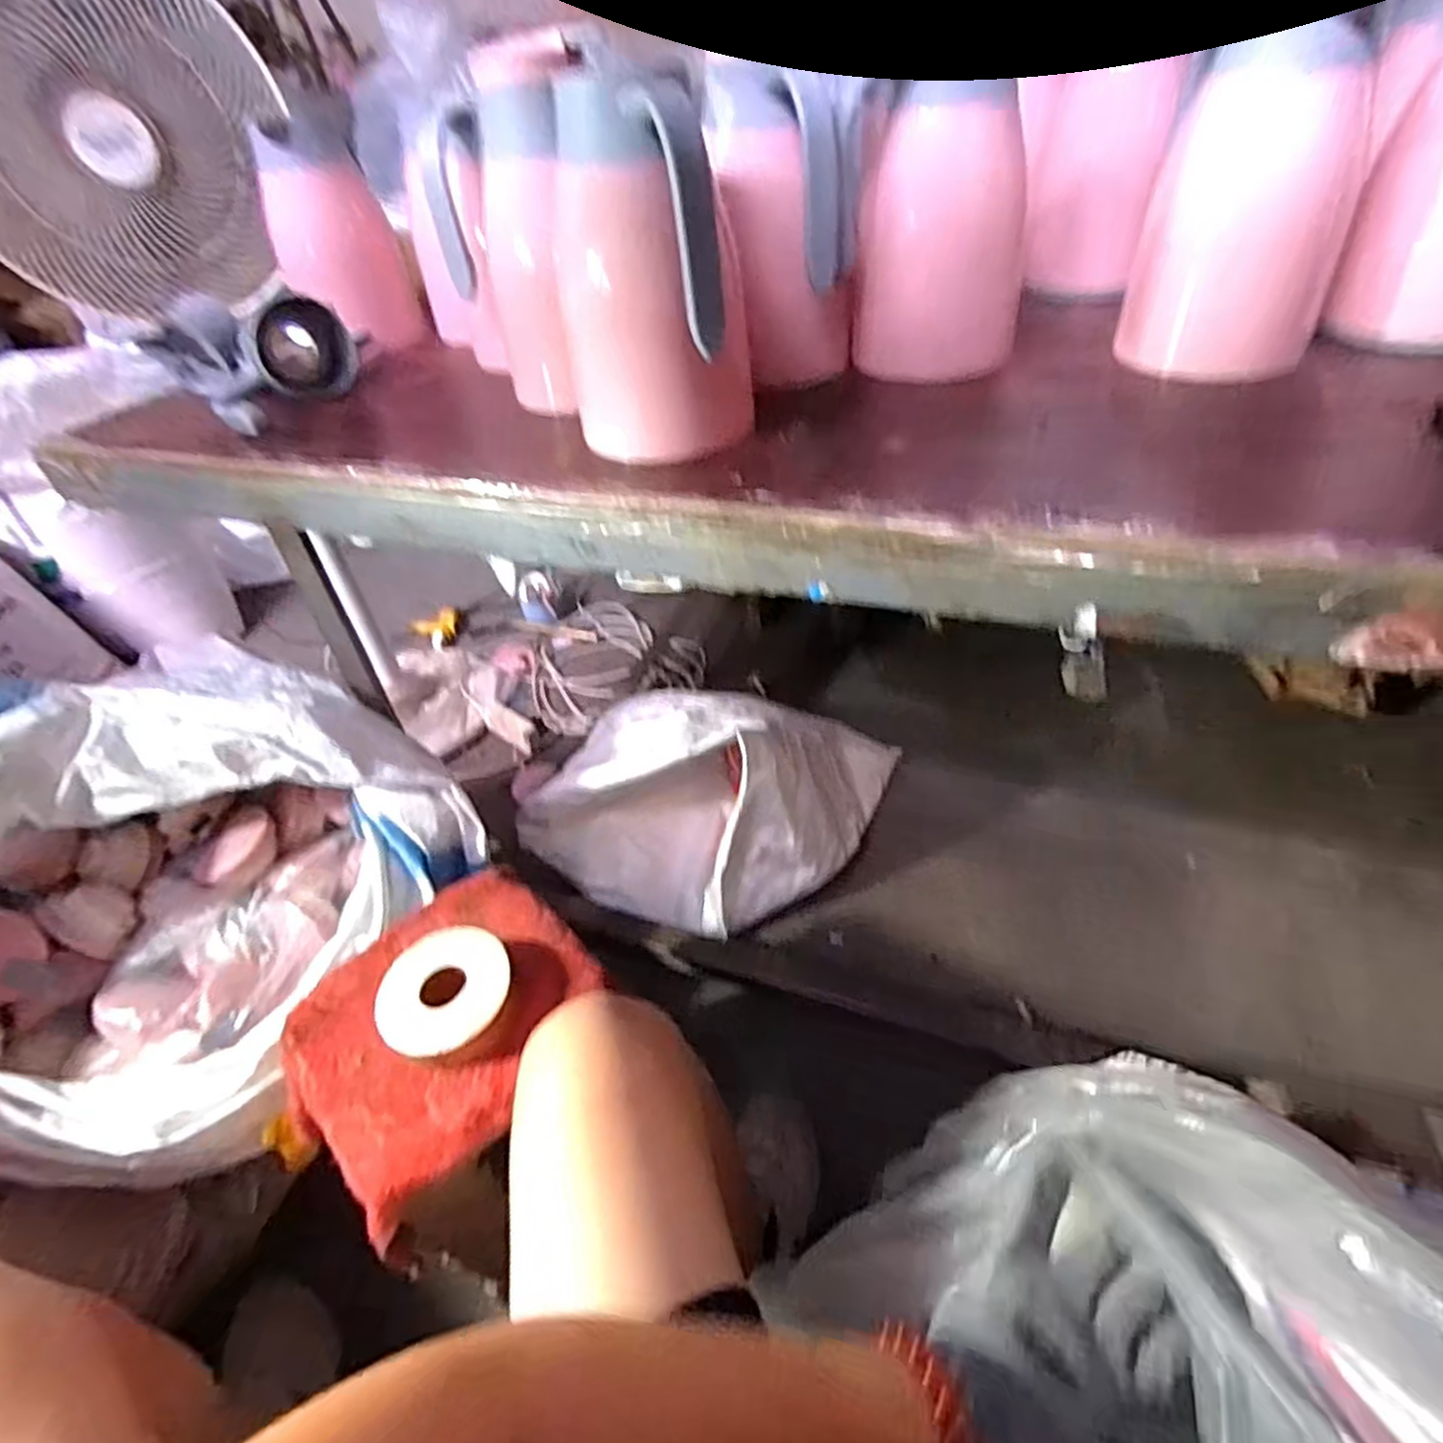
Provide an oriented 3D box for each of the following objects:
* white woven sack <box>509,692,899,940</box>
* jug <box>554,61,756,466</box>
[{"bbox_3d":[0.004,0.057,1.081,0.381,0.321,0.453,15,47,24],"label":"white woven sack"},{"bbox_3d":[-0.052,-0.302,0.530,0.137,0.217,0.155,-6,42,2],"label":"jug"}]

